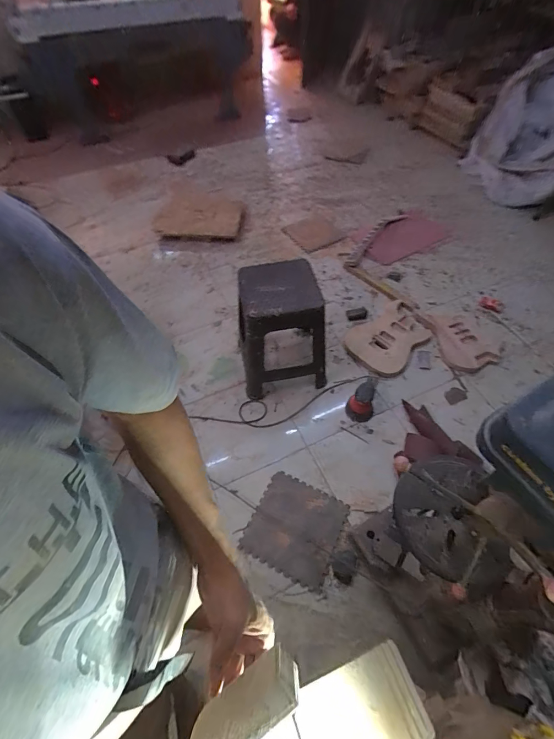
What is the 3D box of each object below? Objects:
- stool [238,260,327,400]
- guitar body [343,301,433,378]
[{"bbox_3d":[0.009,-0.159,1.486,0.336,0.460,0.338,-8,56,-5],"label":"stool"},{"bbox_3d":[0.537,-0.154,1.725,0.411,0.041,0.314,-39,62,-20],"label":"guitar body"}]

